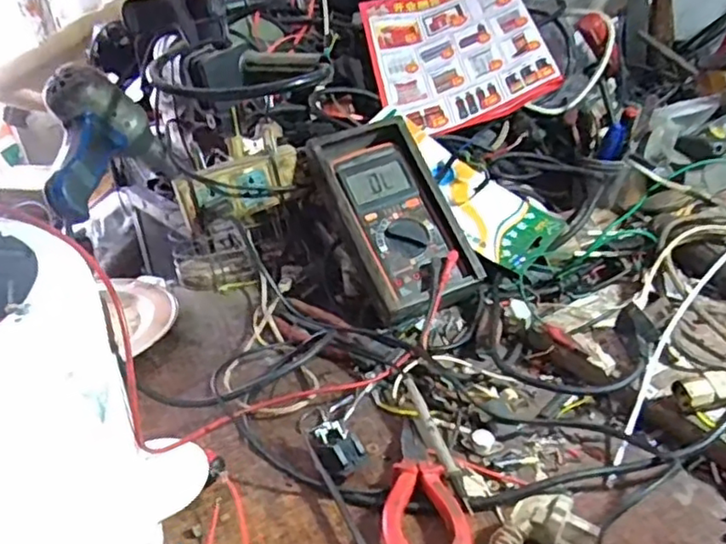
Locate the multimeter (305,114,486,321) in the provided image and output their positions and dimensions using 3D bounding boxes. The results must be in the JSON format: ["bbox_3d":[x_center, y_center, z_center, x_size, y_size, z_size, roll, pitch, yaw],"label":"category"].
[{"bbox_3d":[0.029,-0.056,0.654,0.114,0.040,0.208,-20,67,-12],"label":"multimeter"}]

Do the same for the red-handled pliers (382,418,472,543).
[{"bbox_3d":[0.040,0.147,0.441,0.052,0.023,0.132,-4,30,2],"label":"red-handled pliers"}]

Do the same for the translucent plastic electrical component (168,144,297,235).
[{"bbox_3d":[-0.127,-0.094,0.658,0.128,0.076,0.040,-20,15,-20],"label":"translucent plastic electrical component"}]

